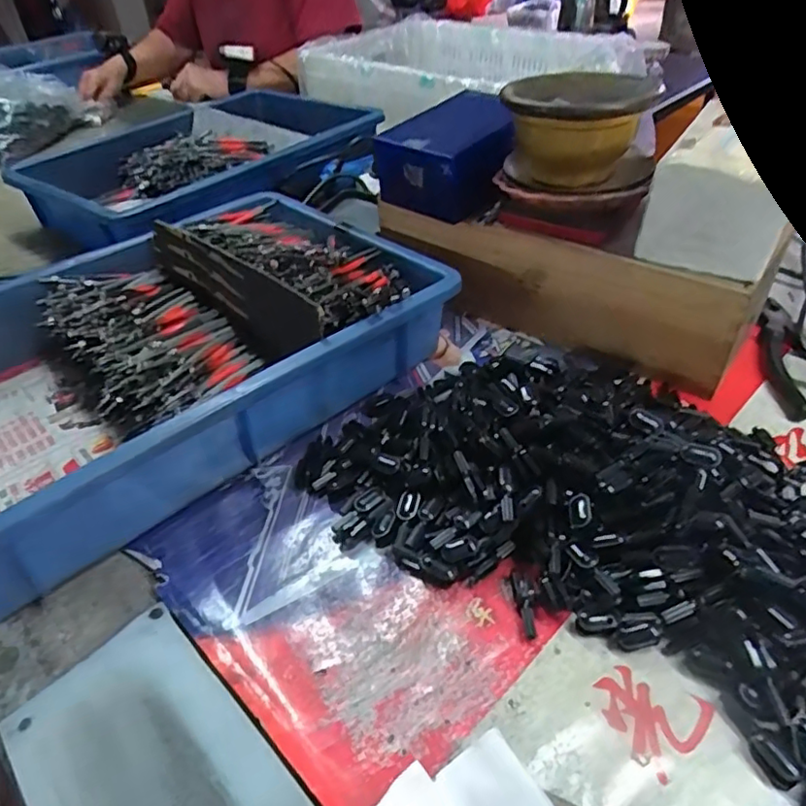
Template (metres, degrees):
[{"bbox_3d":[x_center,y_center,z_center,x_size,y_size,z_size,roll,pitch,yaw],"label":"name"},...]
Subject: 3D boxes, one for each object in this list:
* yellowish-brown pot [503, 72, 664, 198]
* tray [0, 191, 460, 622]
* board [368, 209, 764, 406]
[{"bbox_3d":[0.134,-0.211,0.468,0.103,0.067,0.114,9,43,14],"label":"yellowish-brown pot"},{"bbox_3d":[-0.202,-0.043,0.480,0.426,0.088,0.295,-33,49,-31],"label":"tray"},{"bbox_3d":[0.117,-0.098,0.518,0.318,0.096,0.018,25,48,29],"label":"board"}]

